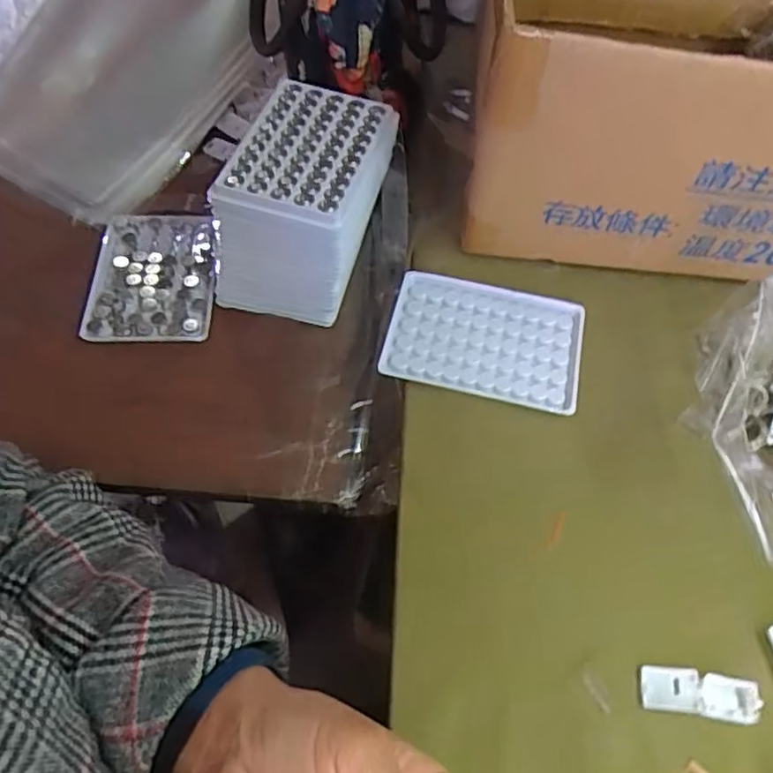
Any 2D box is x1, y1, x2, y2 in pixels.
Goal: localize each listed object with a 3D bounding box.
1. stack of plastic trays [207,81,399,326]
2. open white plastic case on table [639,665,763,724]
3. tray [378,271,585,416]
[{"bbox_3d":[-0.059,-0.132,0.500,0.106,0.114,0.124,14,57,7],"label":"stack of plastic trays"},{"bbox_3d":[0.159,0.157,0.343,0.056,0.010,0.021,8,56,4],"label":"open white plastic case on table"},{"bbox_3d":[0.067,-0.032,0.461,0.129,0.009,0.090,12,56,6],"label":"tray"}]

